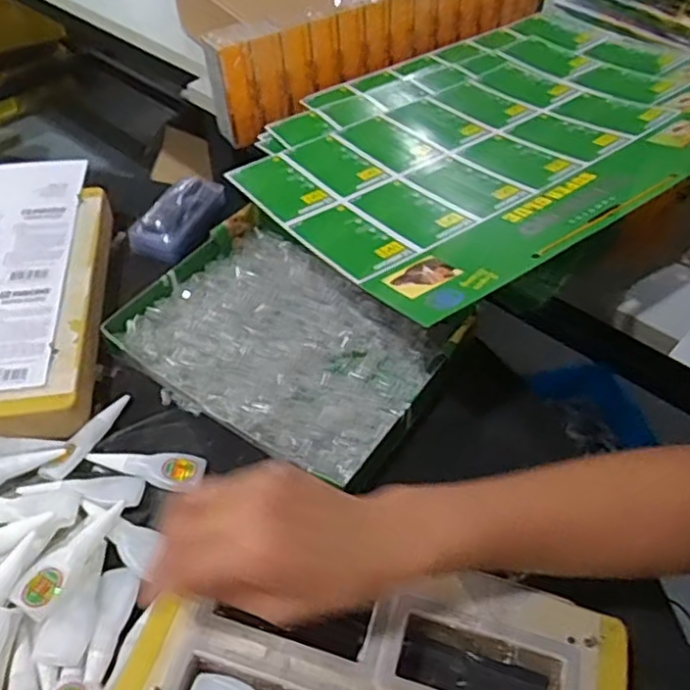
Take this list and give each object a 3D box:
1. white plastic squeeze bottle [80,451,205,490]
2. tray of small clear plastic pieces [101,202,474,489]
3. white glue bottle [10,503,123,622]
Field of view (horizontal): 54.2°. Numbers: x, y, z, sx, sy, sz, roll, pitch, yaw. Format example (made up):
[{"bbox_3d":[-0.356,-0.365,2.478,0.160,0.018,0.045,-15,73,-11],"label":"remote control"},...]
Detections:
[{"bbox_3d":[-0.149,0.091,0.507,0.087,0.012,0.028,10,50,7],"label":"white plastic squeeze bottle"},{"bbox_3d":[-0.051,-0.011,0.580,0.256,0.029,0.196,30,55,23],"label":"tray of small clear plastic pieces"},{"bbox_3d":[-0.181,0.139,0.446,0.025,0.029,0.086,17,51,13],"label":"white glue bottle"}]

